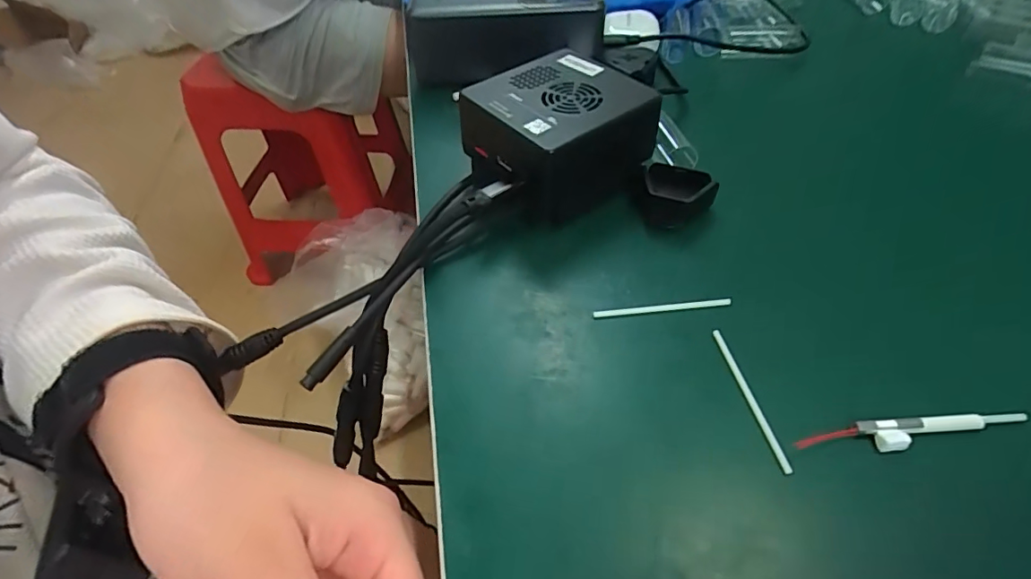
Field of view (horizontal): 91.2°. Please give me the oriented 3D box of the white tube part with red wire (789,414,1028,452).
[{"bbox_3d":[0.138,0.050,0.177,0.085,0.007,0.011,-3,49,0],"label":"white tube part with red wire"}]

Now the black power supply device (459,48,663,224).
[{"bbox_3d":[0.022,-0.081,0.264,0.082,0.046,0.082,-35,56,-24],"label":"black power supply device"}]

